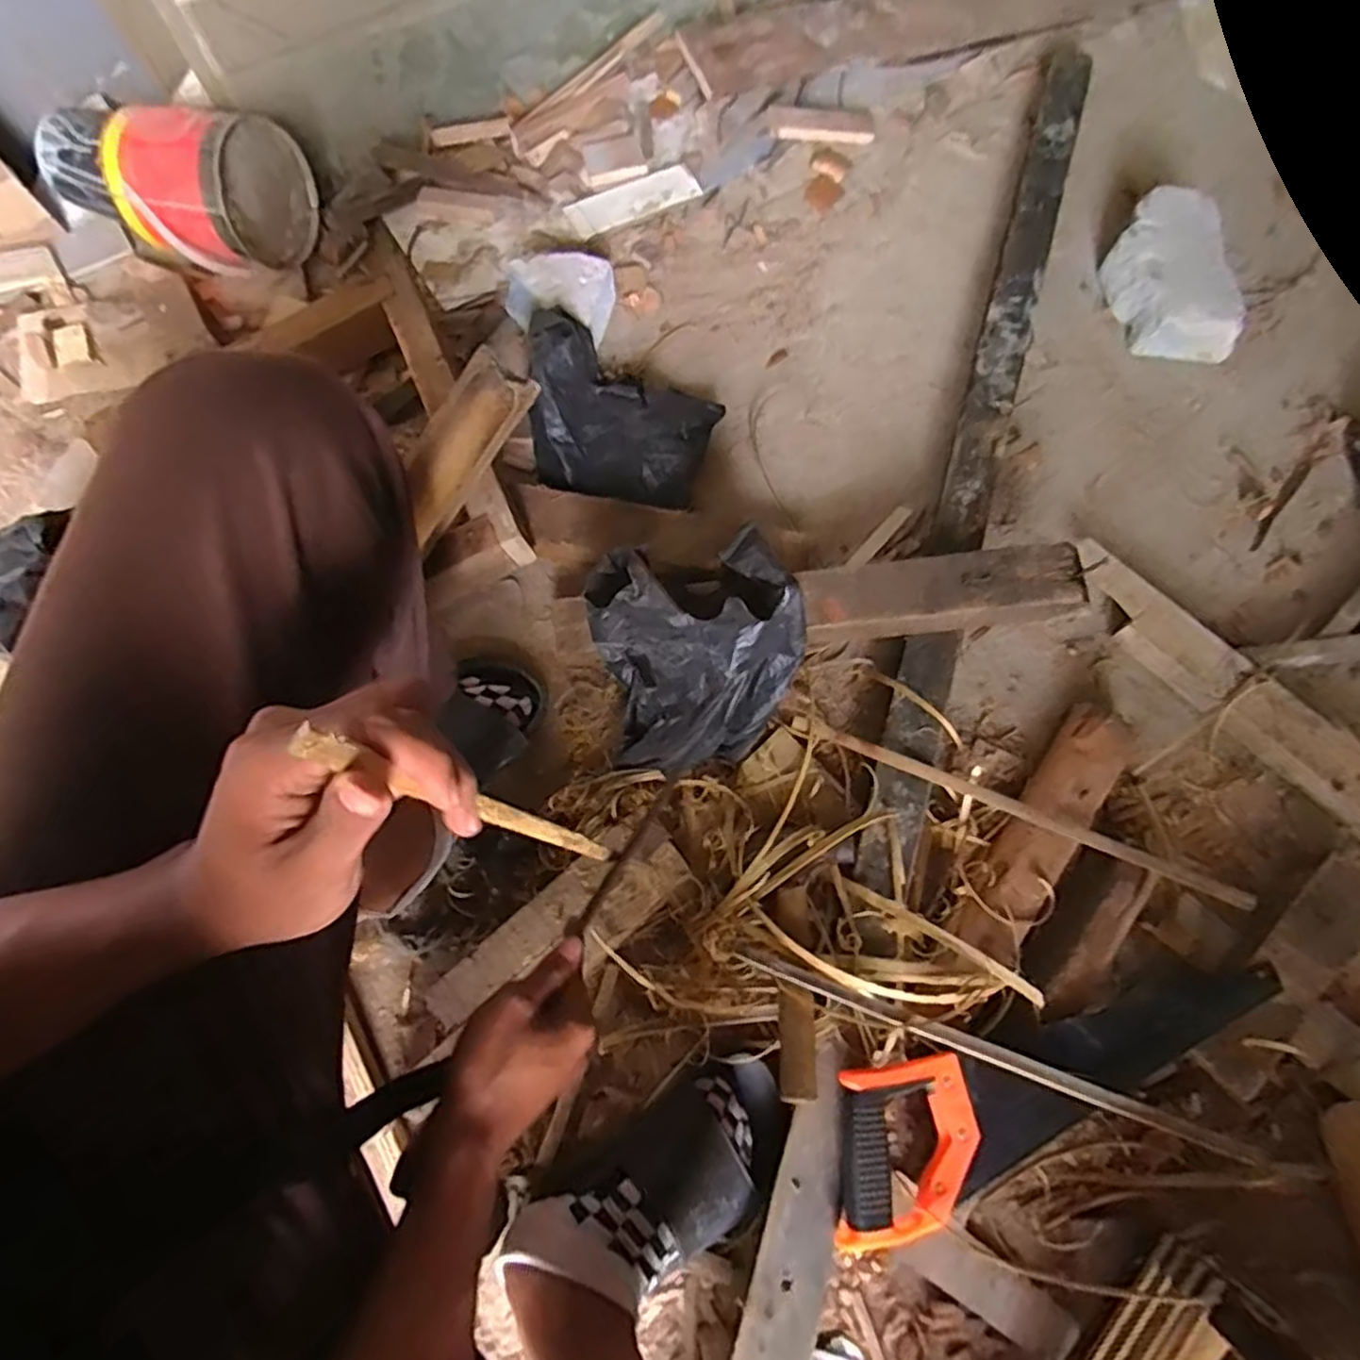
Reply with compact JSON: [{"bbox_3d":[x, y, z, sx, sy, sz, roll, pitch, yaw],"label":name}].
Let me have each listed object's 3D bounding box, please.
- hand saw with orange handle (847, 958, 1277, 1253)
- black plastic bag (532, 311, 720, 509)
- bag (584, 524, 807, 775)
[{"bbox_3d":[0.324,0.352,0.615,0.420,0.032,0.116,-10,74,-10],"label":"hand saw with orange handle"},{"bbox_3d":[-0.082,-0.292,0.823,0.225,0.098,0.165,19,74,6],"label":"black plastic bag"},{"bbox_3d":[0.014,-0.031,0.661,0.172,0.172,0.187,-10,73,-3],"label":"bag"}]

